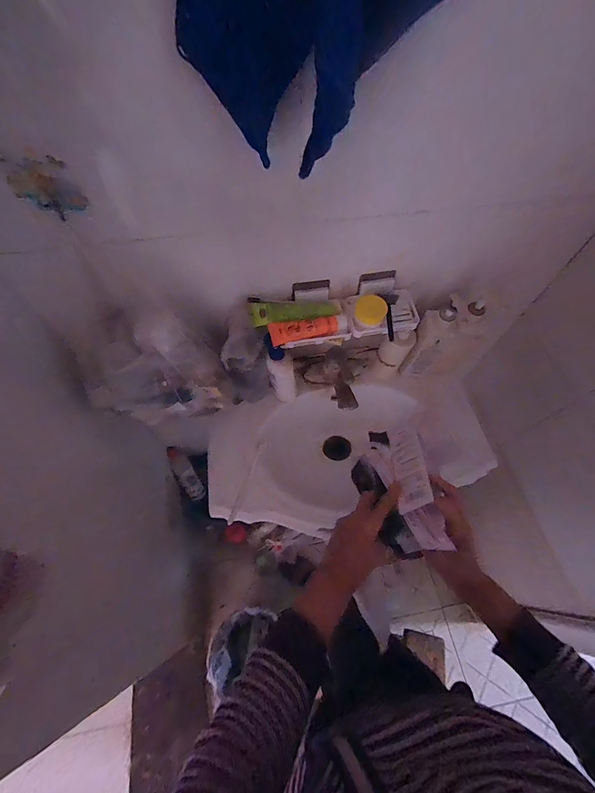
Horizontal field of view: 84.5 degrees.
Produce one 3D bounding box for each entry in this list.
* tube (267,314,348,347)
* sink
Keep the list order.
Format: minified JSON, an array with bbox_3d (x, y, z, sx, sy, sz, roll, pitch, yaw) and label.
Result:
[{"bbox_3d":[0.021,-0.123,0.590,0.142,0.028,0.035,-11,65,-6],"label":"tube"},{"bbox_3d":[0.105,0.115,0.777,0.594,0.192,0.301,-14,65,-8],"label":"sink"}]

